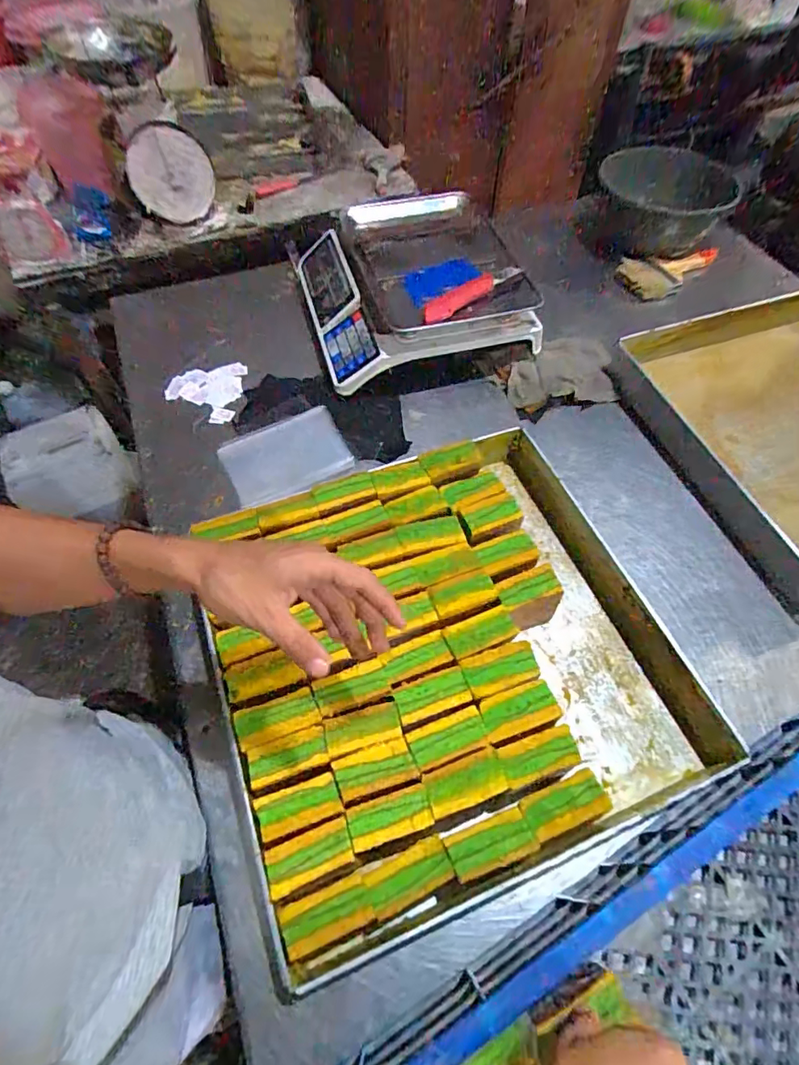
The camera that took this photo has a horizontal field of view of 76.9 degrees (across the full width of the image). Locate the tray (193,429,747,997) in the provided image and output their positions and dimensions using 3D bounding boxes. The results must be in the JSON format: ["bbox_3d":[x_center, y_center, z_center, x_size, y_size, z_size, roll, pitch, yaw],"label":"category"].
[{"bbox_3d":[0.053,0.116,0.554,0.474,0.078,0.442,-19,59,-10],"label":"tray"}]

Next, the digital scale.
[{"bbox_3d":[0.028,-0.398,0.820,0.341,0.125,0.313,-11,58,-6],"label":"digital scale"}]

